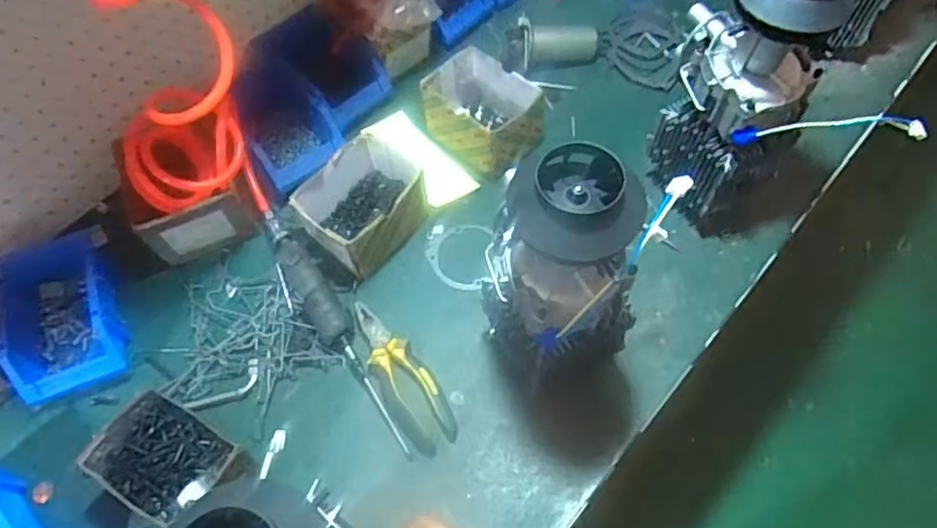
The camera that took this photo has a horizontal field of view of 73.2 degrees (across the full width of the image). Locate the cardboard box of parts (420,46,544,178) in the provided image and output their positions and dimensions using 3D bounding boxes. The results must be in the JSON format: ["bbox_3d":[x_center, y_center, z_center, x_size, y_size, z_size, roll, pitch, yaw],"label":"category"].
[{"bbox_3d":[0.017,-0.209,0.892,0.109,0.105,0.153,-38,68,-23],"label":"cardboard box of parts"}]

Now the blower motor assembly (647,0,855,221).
[{"bbox_3d":[0.295,-0.187,0.721,0.145,0.314,0.107,28,61,13],"label":"blower motor assembly"}]

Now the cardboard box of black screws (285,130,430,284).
[{"bbox_3d":[-0.137,-0.077,0.819,0.124,0.086,0.151,36,64,17],"label":"cardboard box of black screws"}]

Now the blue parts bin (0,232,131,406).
[{"bbox_3d":[-0.501,0.056,0.779,0.123,0.080,0.201,-21,62,-15],"label":"blue parts bin"}]

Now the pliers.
[{"bbox_3d":[-0.080,0.129,0.752,0.058,0.015,0.200,-24,63,-17],"label":"pliers"}]

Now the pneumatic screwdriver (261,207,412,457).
[{"bbox_3d":[-0.173,0.055,0.770,0.050,0.035,0.326,-30,65,-19],"label":"pneumatic screwdriver"}]

